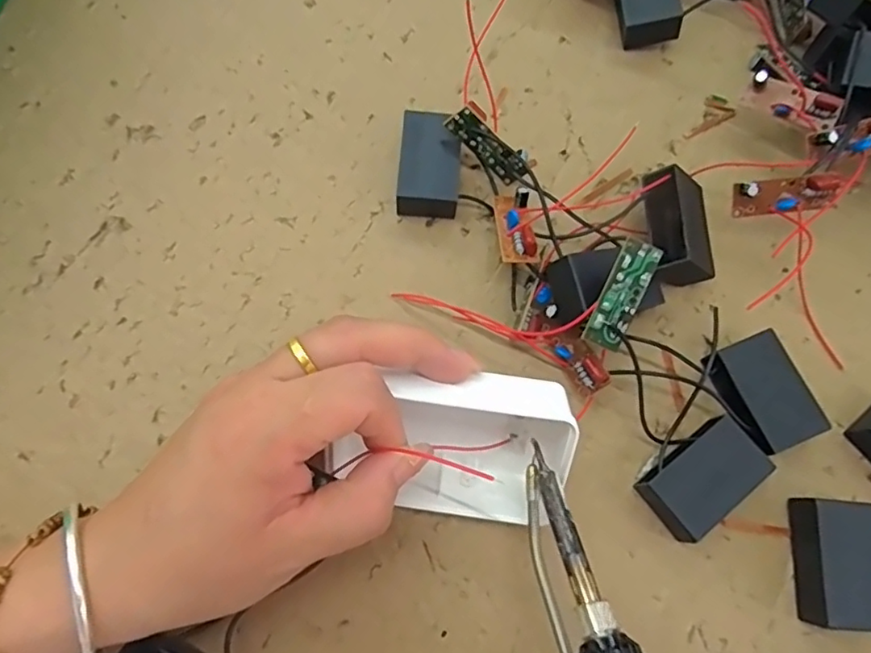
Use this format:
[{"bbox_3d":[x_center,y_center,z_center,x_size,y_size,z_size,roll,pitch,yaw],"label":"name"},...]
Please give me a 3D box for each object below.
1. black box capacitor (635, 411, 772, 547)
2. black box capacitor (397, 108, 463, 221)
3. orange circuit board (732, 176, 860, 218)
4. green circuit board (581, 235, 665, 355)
[{"bbox_3d":[0.111,0.062,0.241,0.049,0.017,0.029,-37,78,-12],"label":"black box capacitor"},{"bbox_3d":[-0.002,-0.077,0.277,0.028,0.019,0.048,4,73,-1],"label":"black box capacitor"},{"bbox_3d":[0.159,-0.059,0.259,0.045,0.017,0.014,-3,73,11],"label":"orange circuit board"},{"bbox_3d":[0.075,-0.012,0.231,0.016,0.004,0.045,25,93,5],"label":"green circuit board"}]

